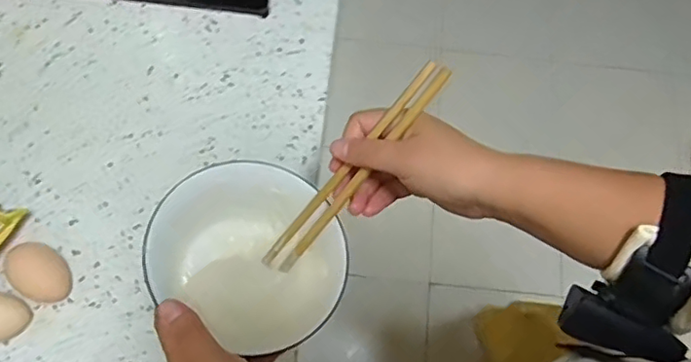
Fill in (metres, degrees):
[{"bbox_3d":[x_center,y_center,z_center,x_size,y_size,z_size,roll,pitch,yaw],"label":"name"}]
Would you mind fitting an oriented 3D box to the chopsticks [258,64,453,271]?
[{"bbox_3d":[0.006,-0.006,0.403,0.023,0.010,0.188,44,104,11],"label":"chopsticks"}]

